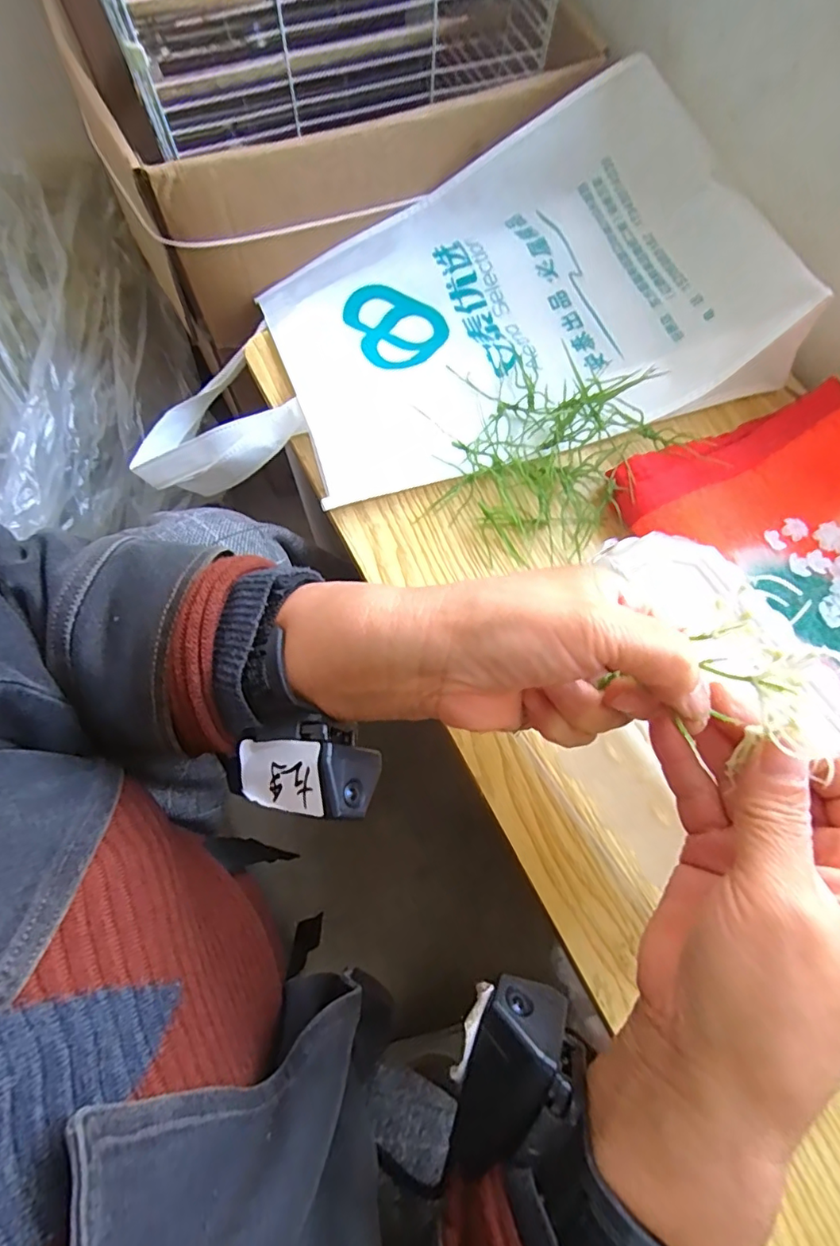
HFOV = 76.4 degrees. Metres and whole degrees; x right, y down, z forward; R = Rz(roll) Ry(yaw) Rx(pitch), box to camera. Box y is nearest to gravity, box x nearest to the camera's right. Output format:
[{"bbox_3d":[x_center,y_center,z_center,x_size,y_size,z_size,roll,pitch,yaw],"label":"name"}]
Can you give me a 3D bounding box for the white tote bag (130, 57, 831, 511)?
[{"bbox_3d":[0.011,-0.244,0.436,0.520,0.069,0.298,-22,70,-2],"label":"white tote bag"}]

